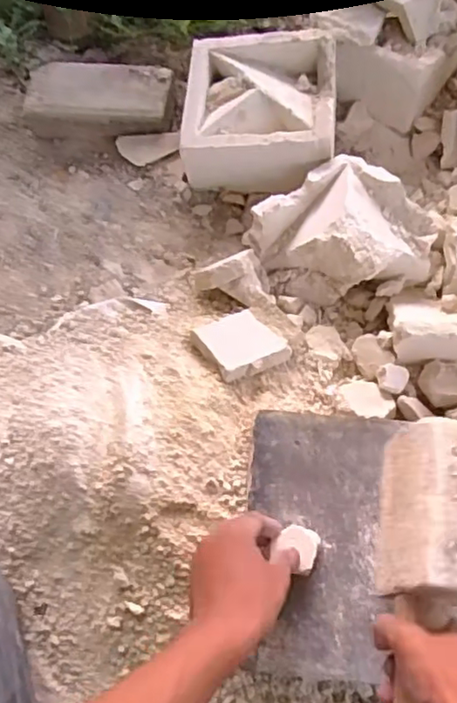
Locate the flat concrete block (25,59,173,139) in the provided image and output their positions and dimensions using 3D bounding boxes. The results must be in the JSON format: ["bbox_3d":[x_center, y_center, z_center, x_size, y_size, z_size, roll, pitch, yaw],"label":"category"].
[{"bbox_3d":[-0.189,-0.370,0.944,0.221,0.071,0.107,7,61,5],"label":"flat concrete block"}]

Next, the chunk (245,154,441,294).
[{"bbox_3d":[0.152,-0.149,0.795,0.214,0.098,0.146,27,65,15],"label":"chunk"}]

